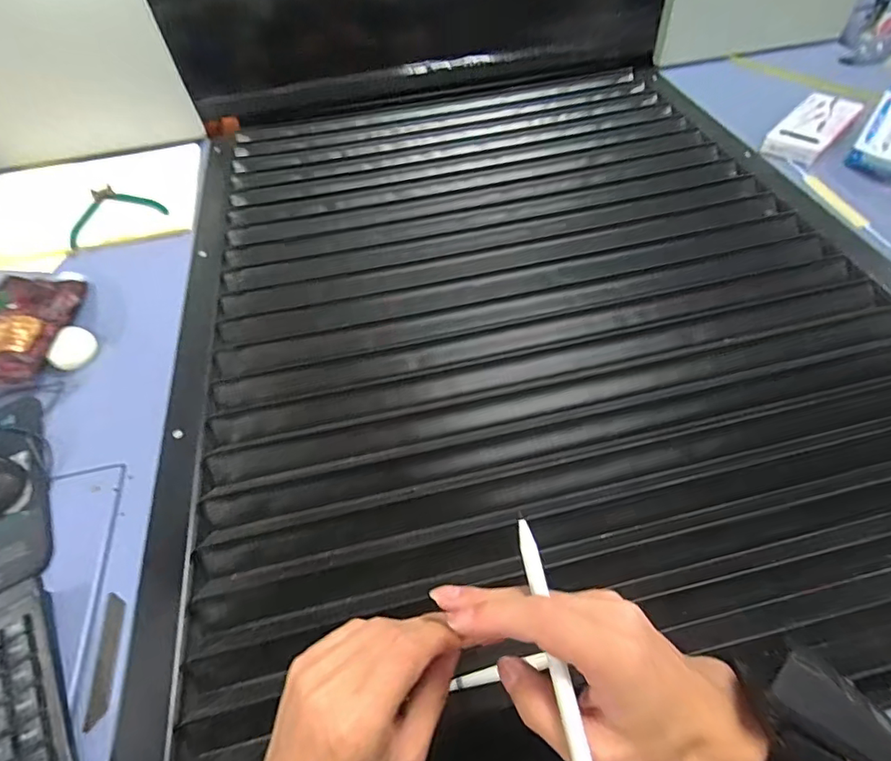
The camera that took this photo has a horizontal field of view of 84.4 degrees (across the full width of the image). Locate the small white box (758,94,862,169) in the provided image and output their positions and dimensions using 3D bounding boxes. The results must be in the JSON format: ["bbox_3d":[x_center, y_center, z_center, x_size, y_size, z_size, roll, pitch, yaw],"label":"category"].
[{"bbox_3d":[0.513,-0.355,0.688,0.073,0.028,0.167,36,63,27],"label":"small white box"}]

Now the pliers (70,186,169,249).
[{"bbox_3d":[-0.470,-0.243,0.686,0.123,0.010,0.125,-31,58,-21],"label":"pliers"}]

